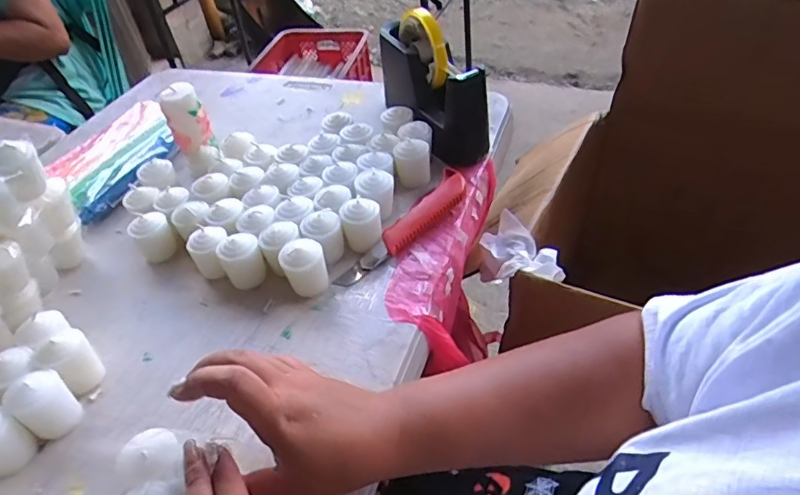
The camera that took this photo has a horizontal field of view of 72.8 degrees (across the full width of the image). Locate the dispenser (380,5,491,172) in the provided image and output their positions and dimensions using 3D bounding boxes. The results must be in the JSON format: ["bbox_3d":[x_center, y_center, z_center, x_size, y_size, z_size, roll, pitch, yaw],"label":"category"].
[{"bbox_3d":[0.030,-0.186,0.616,0.057,0.128,0.170,-25,46,-19],"label":"dispenser"}]

